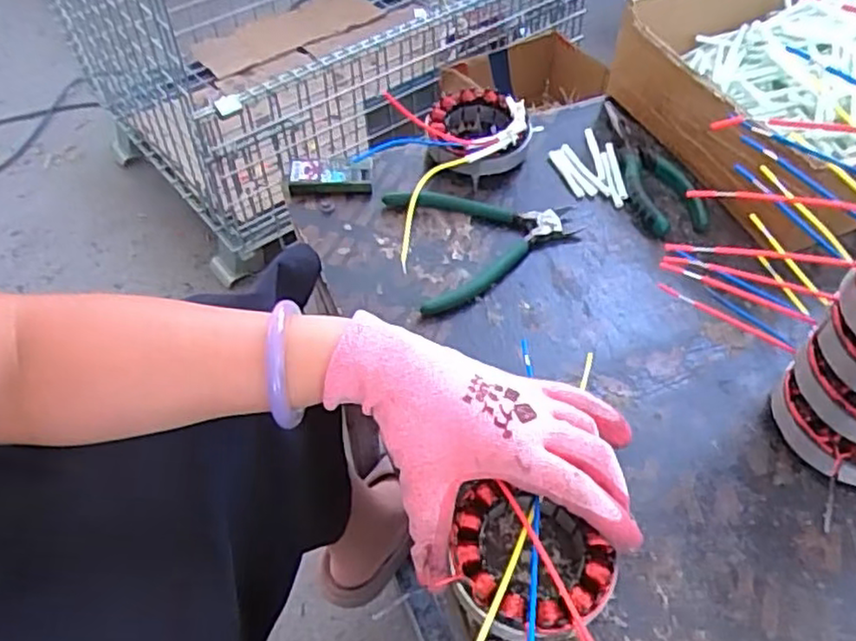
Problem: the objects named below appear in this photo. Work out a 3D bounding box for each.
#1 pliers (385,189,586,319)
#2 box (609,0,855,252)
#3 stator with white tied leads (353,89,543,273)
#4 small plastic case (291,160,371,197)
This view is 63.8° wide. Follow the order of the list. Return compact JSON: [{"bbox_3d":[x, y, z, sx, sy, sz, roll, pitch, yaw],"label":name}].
[{"bbox_3d":[0.046,-0.067,0.515,0.133,0.018,0.114,-13,53,-11],"label":"pliers"},{"bbox_3d":[0.338,-0.225,0.601,0.317,0.093,0.187,-21,55,-16],"label":"box"},{"bbox_3d":[0.009,-0.140,0.564,0.103,0.054,0.177,35,59,24],"label":"stator with white tied leads"},{"bbox_3d":[-0.079,-0.117,0.563,0.065,0.019,0.030,0,52,0],"label":"small plastic case"}]

